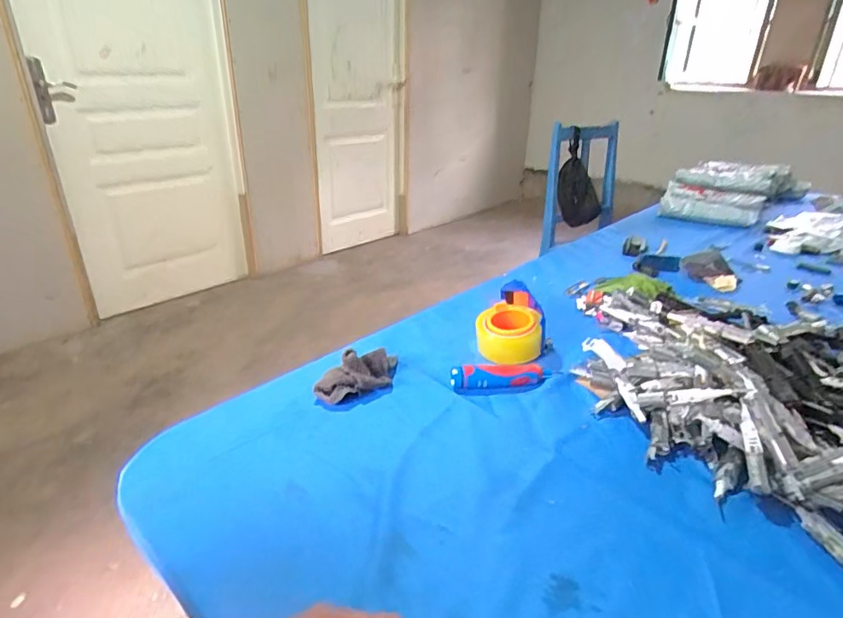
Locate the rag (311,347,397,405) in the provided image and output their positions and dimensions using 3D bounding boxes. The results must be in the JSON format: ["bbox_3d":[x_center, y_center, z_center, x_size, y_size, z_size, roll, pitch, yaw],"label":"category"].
[{"bbox_3d":[-0.082,0.085,0.697,0.137,0.046,0.060,-17,30,-33],"label":"rag"}]

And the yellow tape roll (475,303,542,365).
[{"bbox_3d":[0.138,0.038,0.801,0.104,0.063,0.090,5,26,11],"label":"yellow tape roll"}]

